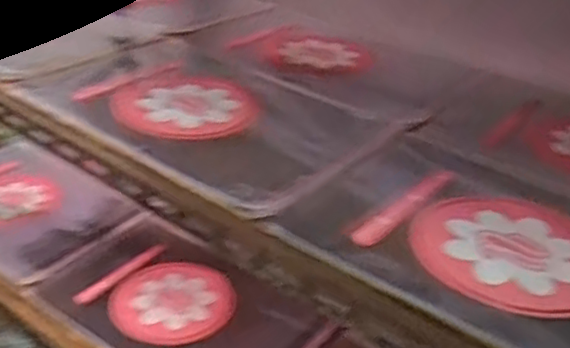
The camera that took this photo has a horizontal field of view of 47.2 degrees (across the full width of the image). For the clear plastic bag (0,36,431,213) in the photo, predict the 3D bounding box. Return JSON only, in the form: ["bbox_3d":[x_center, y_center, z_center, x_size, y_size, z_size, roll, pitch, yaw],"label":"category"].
[{"bbox_3d":[-0.088,-0.069,0.762,0.408,0.041,0.280,25,37,33],"label":"clear plastic bag"}]

